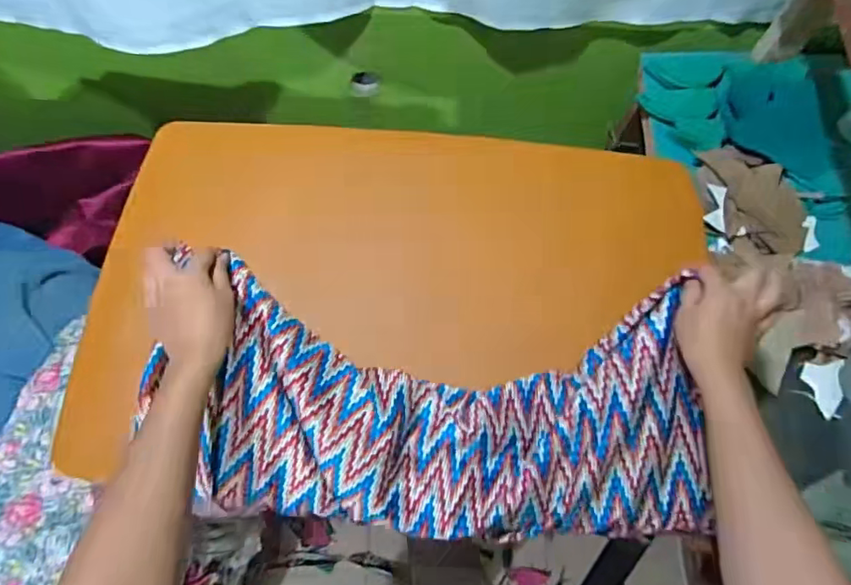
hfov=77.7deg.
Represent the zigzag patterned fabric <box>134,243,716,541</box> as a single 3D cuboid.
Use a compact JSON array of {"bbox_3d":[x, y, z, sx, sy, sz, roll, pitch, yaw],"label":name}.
[{"bbox_3d":[0.015,0.117,0.570,0.587,0.096,0.262,4,96,-2],"label":"zigzag patterned fabric"}]

